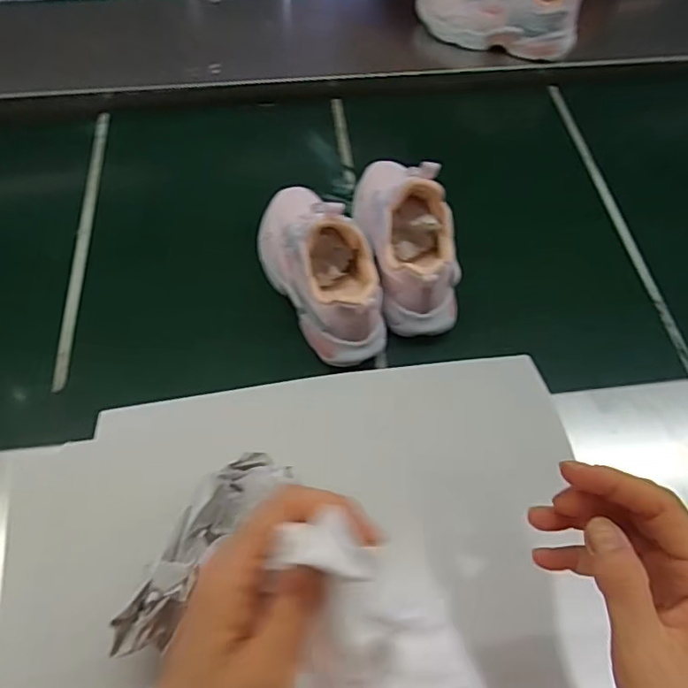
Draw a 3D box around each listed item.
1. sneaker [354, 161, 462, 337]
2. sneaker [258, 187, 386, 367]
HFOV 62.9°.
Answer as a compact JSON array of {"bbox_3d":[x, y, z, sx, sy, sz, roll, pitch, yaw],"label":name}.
[{"bbox_3d":[0.064,-0.120,0.580,0.082,0.121,0.207,-5,59,-5],"label":"sneaker"},{"bbox_3d":[-0.028,-0.089,0.565,0.082,0.104,0.213,-26,63,-16],"label":"sneaker"}]

